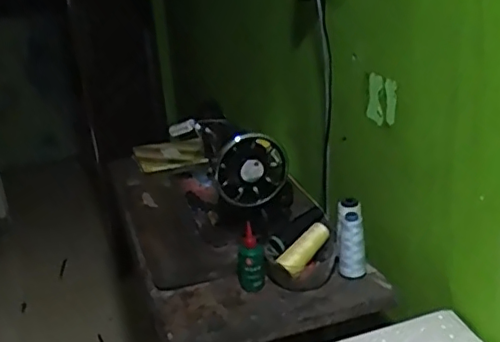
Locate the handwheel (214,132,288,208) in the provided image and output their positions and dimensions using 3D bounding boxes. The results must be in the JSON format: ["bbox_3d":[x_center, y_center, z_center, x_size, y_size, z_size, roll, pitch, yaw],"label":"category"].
[{"bbox_3d":[0.001,0.001,1.080,0.132,0.131,0.032,-6,22,-4],"label":"handwheel"}]

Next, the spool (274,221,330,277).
[{"bbox_3d":[0.097,0.137,1.028,0.104,0.046,0.036,-44,36,-18],"label":"spool"}]

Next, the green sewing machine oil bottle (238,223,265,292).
[{"bbox_3d":[0.002,0.149,1.011,0.046,0.113,0.028,-7,22,0],"label":"green sewing machine oil bottle"}]

